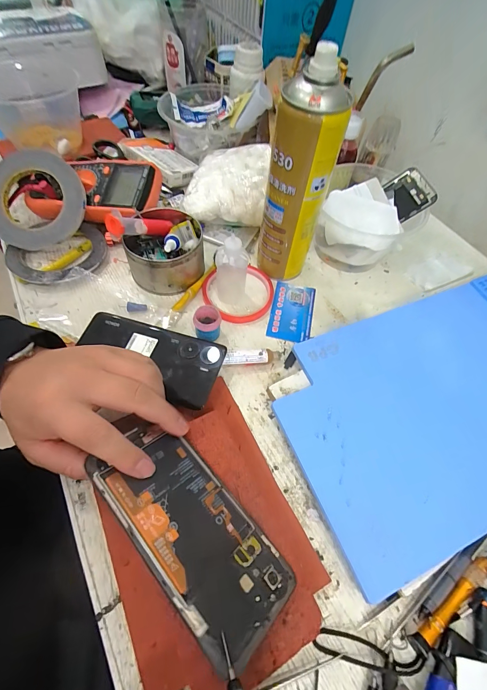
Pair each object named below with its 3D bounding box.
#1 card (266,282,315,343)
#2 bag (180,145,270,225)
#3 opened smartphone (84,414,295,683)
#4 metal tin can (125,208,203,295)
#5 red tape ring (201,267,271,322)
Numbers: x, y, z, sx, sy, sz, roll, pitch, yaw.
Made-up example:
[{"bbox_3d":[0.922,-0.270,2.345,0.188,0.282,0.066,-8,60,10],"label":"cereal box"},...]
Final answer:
[{"bbox_3d":[0.061,-0.042,0.400,0.053,0.004,0.086,12,59,3],"label":"card"},{"bbox_3d":[-0.022,-0.235,0.458,0.131,0.053,0.113,4,60,4],"label":"bag"},{"bbox_3d":[-0.043,0.125,0.229,0.171,0.005,0.074,44,42,18],"label":"opened smartphone"},{"bbox_3d":[-0.098,-0.124,0.394,0.097,0.051,0.099,-8,60,-3],"label":"metal tin can"},{"bbox_3d":[-0.005,-0.067,0.400,0.090,0.015,0.086,2,58,-3],"label":"red tape ring"}]

